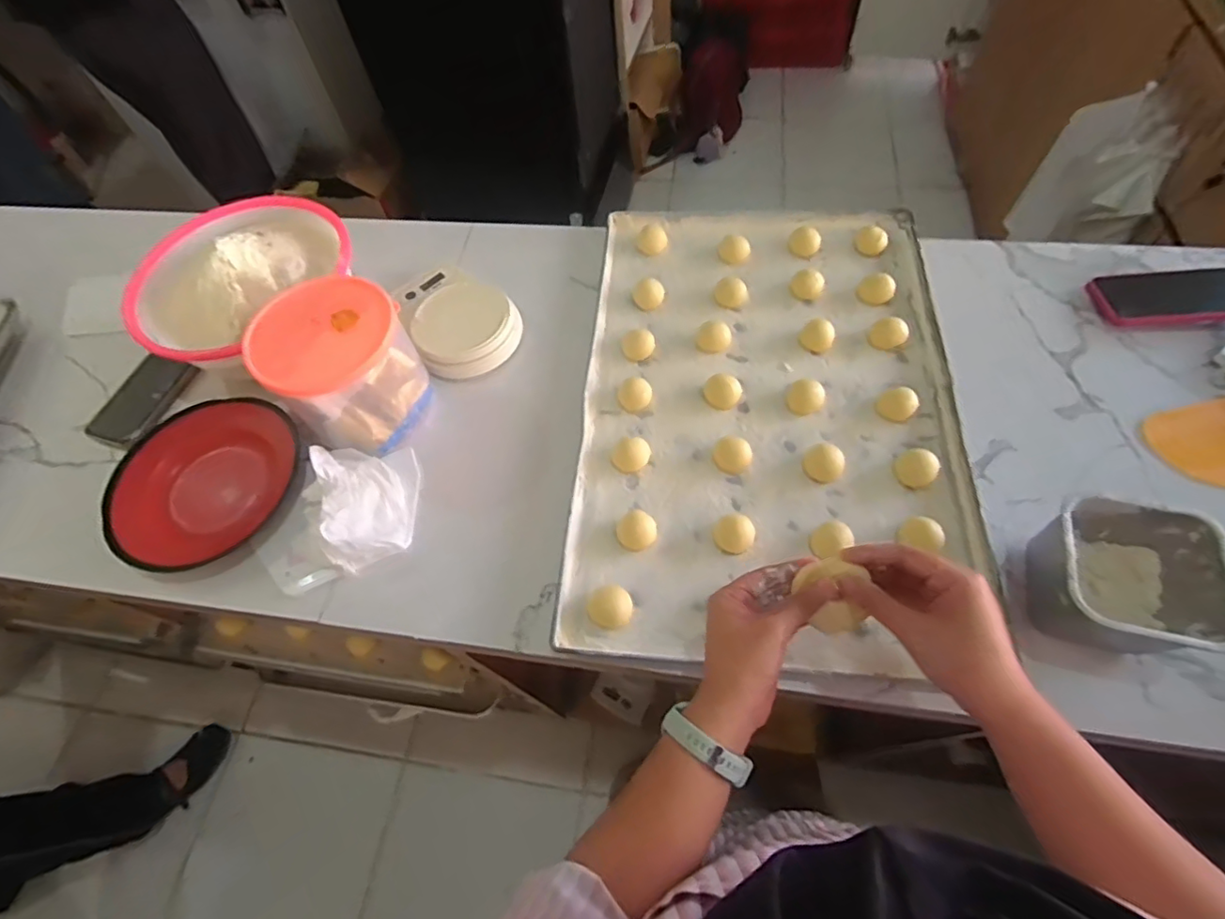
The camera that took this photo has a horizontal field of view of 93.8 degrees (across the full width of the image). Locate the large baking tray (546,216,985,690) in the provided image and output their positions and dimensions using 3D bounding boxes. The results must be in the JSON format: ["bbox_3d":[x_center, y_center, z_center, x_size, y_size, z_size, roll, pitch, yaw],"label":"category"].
[{"bbox_3d":[0.172,-0.078,0.658,0.399,0.029,0.596,2,60,7],"label":"large baking tray"}]

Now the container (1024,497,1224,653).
[{"bbox_3d":[0.421,0.103,0.486,0.113,0.096,0.113,12,64,9],"label":"container"}]

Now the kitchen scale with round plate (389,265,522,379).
[{"bbox_3d":[-0.204,-0.192,0.736,0.143,0.039,0.193,-29,65,-11],"label":"kitchen scale with round plate"}]

